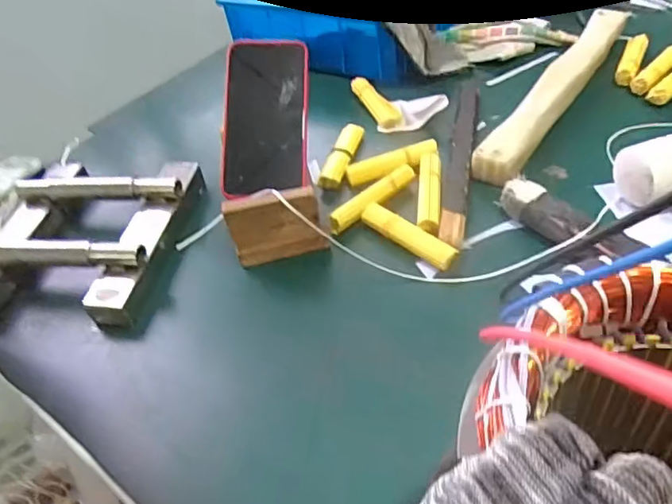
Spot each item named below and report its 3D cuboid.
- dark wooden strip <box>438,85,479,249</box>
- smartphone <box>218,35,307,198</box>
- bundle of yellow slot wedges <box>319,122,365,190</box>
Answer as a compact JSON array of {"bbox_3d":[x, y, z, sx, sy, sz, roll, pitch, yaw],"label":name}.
[{"bbox_3d":[0.125,-0.096,0.545,0.024,0.017,0.259,4,46,15],"label":"dark wooden strip"},{"bbox_3d":[-0.070,-0.136,0.543,0.082,0.007,0.163,0,78,-3],"label":"smartphone"},{"bbox_3d":[0.007,-0.100,0.587,0.026,0.022,0.101,6,46,16],"label":"bundle of yellow slot wedges"}]

